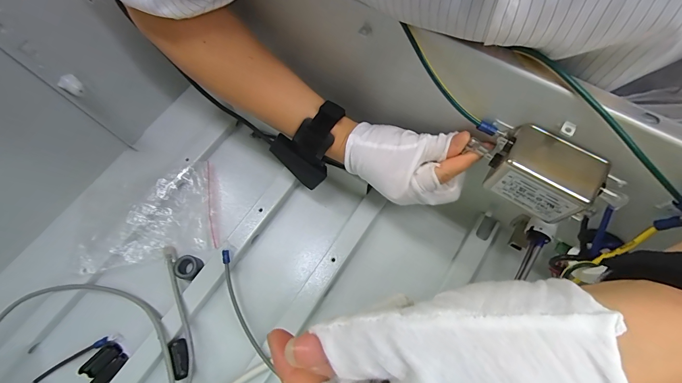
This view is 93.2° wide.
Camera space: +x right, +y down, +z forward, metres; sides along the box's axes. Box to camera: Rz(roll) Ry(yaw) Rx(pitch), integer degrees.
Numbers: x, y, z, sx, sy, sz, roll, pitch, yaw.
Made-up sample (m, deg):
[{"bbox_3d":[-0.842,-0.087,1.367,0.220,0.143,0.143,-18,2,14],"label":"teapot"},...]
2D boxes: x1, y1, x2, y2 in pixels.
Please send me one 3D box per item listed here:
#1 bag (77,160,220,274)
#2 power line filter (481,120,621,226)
[{"bbox_3d":[-0.240,0.030,0.407,0.161,0.010,0.112,-12,69,-2],"label":"bag"},{"bbox_3d":[0.151,-0.014,0.246,0.074,0.042,0.042,34,74,14],"label":"power line filter"}]

